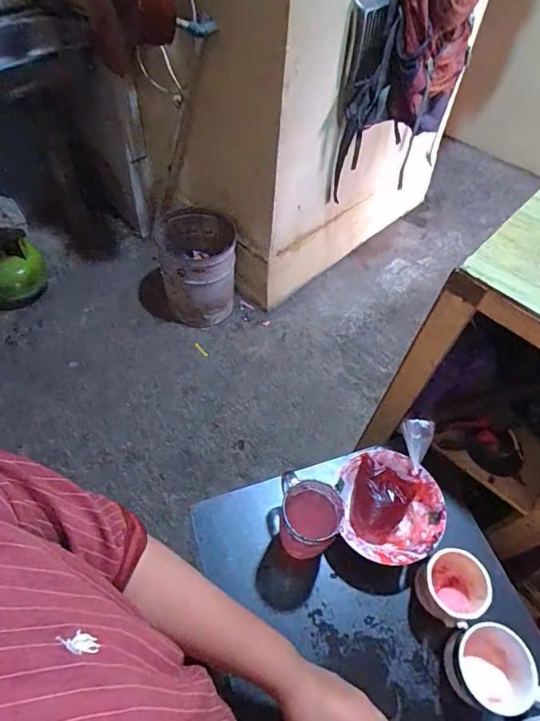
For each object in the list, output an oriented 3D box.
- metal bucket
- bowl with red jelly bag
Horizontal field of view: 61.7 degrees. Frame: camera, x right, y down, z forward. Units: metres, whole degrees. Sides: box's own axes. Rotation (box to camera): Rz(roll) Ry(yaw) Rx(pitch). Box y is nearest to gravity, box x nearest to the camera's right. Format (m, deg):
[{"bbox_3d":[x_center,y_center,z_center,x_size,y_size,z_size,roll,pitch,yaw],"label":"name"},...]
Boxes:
[{"bbox_3d":[-0.281,-0.366,1.760,0.284,0.344,0.349,-7,55,-7],"label":"metal bucket"},{"bbox_3d":[0.165,0.184,0.627,0.145,0.070,0.177,-3,54,-4],"label":"bowl with red jelly bag"}]

